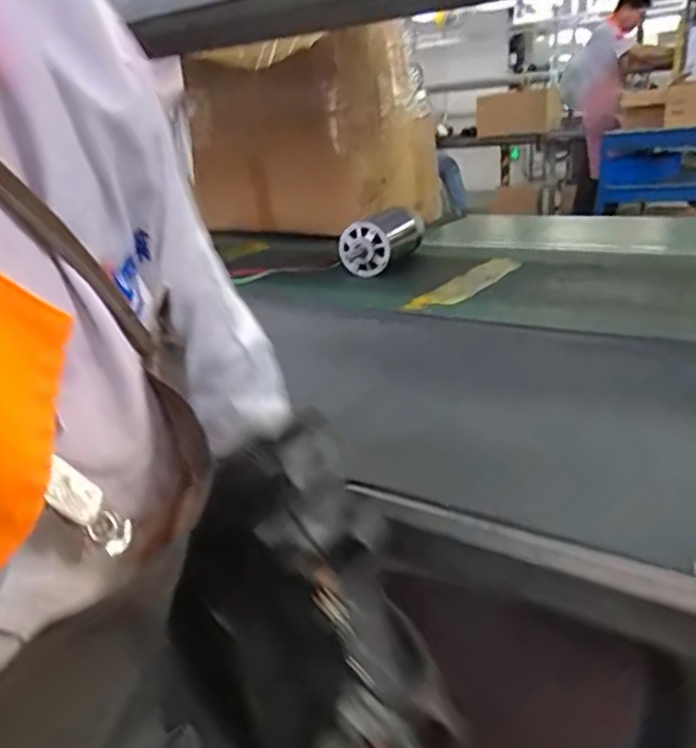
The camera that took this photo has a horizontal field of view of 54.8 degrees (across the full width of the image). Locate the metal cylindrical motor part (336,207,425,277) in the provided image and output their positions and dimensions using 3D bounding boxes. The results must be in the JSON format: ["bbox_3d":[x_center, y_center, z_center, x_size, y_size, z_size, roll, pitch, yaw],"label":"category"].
[{"bbox_3d":[0.056,-0.207,1.063,0.075,0.082,0.170,6,21,26],"label":"metal cylindrical motor part"}]

